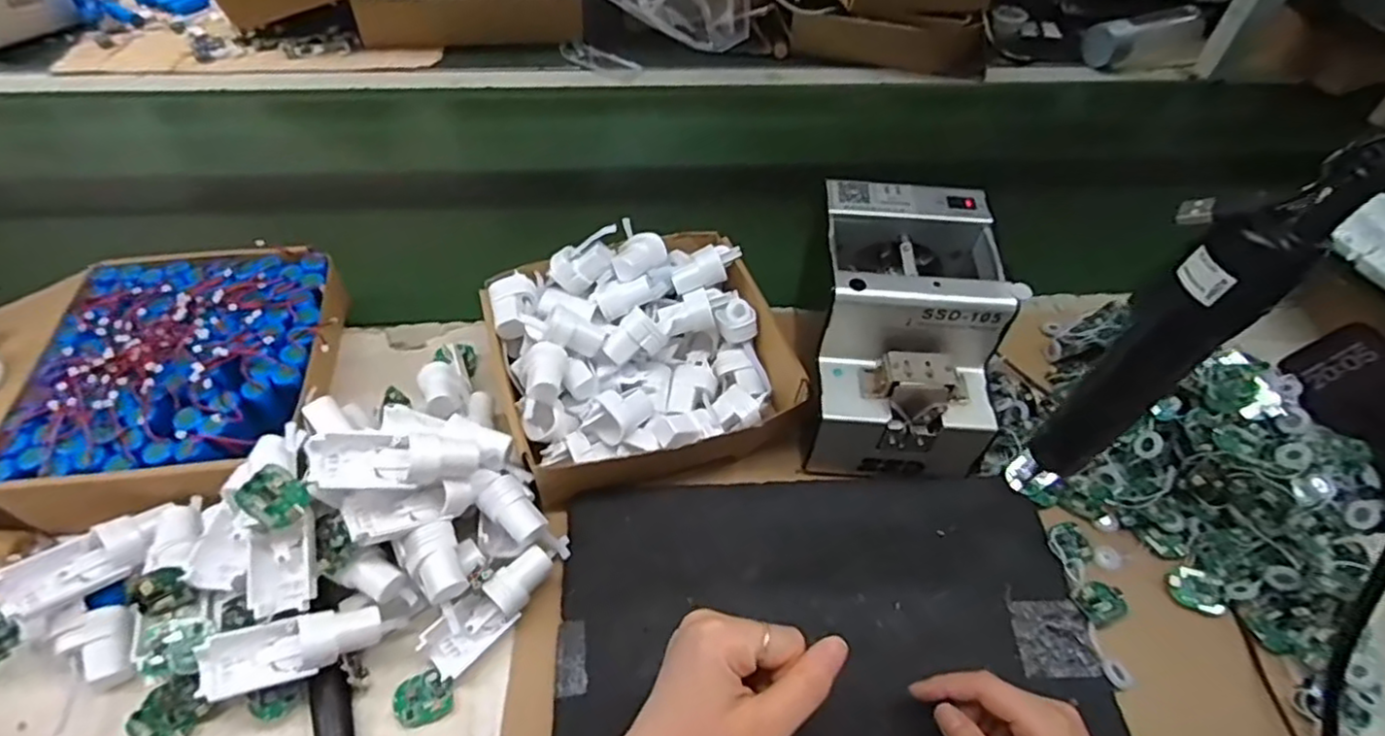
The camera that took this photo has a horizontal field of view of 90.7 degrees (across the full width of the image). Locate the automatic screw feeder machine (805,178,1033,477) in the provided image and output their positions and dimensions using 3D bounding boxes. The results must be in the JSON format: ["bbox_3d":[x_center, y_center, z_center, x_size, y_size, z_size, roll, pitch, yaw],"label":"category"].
[{"bbox_3d":[0.157,-0.027,0.522,0.122,0.142,0.171,5,52,1],"label":"automatic screw feeder machine"}]

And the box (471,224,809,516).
[{"bbox_3d":[-0.040,-0.012,0.539,0.215,0.078,0.205,-15,54,-14],"label":"box"}]

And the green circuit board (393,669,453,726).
[{"bbox_3d":[-0.166,0.203,0.421,0.034,0.006,0.029,-13,54,-13],"label":"green circuit board"}]

